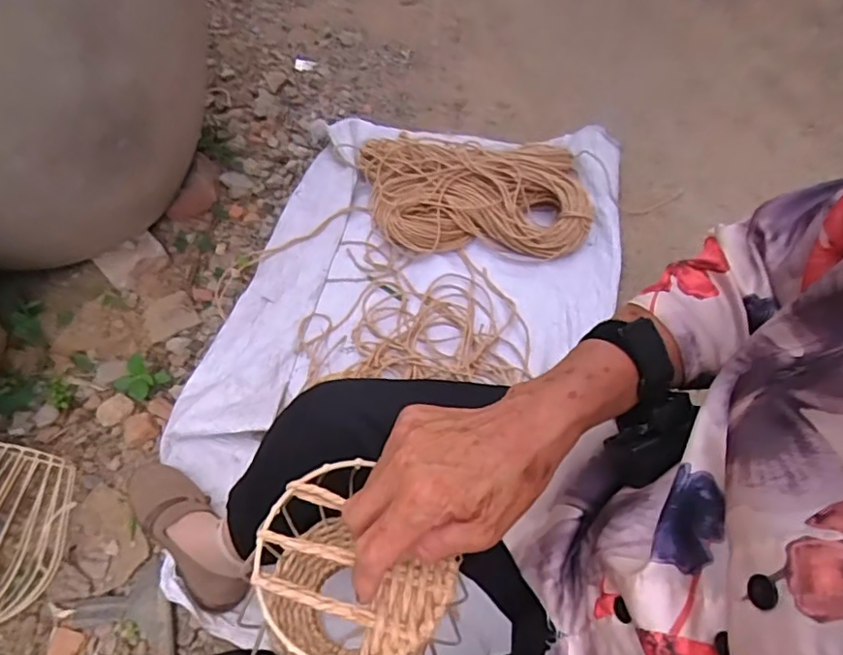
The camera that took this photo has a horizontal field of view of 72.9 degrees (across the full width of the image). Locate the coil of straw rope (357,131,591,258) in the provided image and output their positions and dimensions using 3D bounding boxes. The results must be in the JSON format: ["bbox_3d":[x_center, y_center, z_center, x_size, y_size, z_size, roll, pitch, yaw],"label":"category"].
[{"bbox_3d":[0.107,-0.293,1.217,0.474,0.075,0.334,1,53,3],"label":"coil of straw rope"}]

